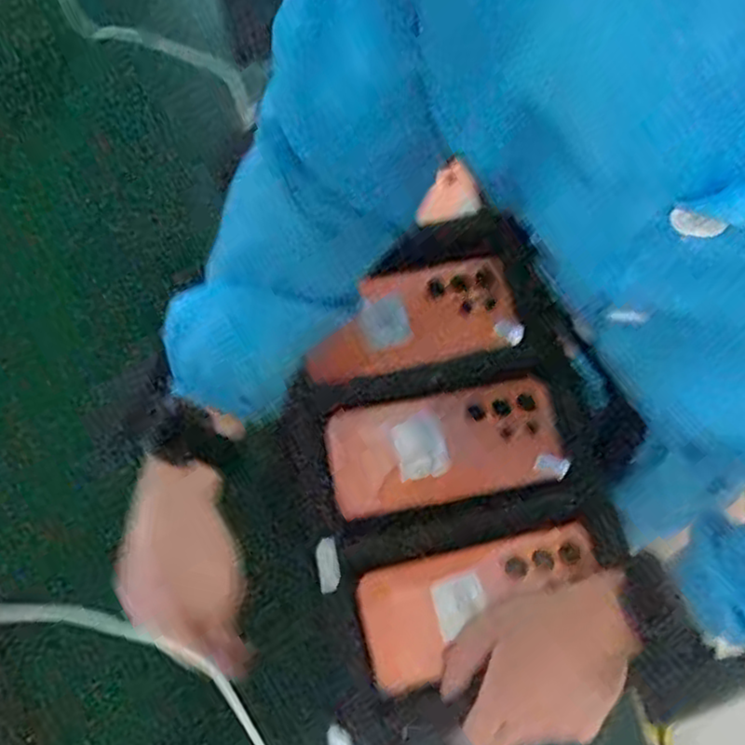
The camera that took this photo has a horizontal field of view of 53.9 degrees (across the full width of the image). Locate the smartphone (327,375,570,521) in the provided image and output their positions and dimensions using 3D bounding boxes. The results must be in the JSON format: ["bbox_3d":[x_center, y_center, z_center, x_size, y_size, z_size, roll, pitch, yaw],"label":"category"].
[{"bbox_3d":[0.054,0.053,0.552,0.170,0.011,0.081,-11,72,-3],"label":"smartphone"}]

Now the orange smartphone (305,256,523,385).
[{"bbox_3d":[0.031,-0.043,0.586,0.163,0.015,0.075,-13,72,-4],"label":"orange smartphone"}]

